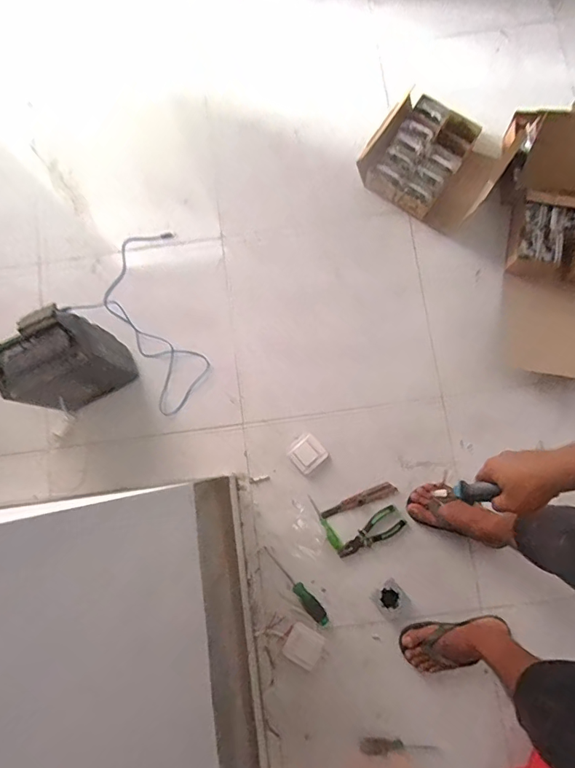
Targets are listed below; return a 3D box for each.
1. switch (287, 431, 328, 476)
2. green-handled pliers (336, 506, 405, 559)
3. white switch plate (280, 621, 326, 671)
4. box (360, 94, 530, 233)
[{"bbox_3d":[0.050,0.174,1.199,0.081,0.013,0.083,-42,82,-5],"label":"switch"},{"bbox_3d":[0.199,0.366,1.154,0.171,0.022,0.064,-36,82,-4],"label":"green-handled pliers"},{"bbox_3d":[0.038,0.616,1.123,0.085,0.008,0.083,31,83,6],"label":"white switch plate"},{"bbox_3d":[0.389,-0.589,1.236,0.323,0.116,0.320,33,83,6],"label":"box"}]

